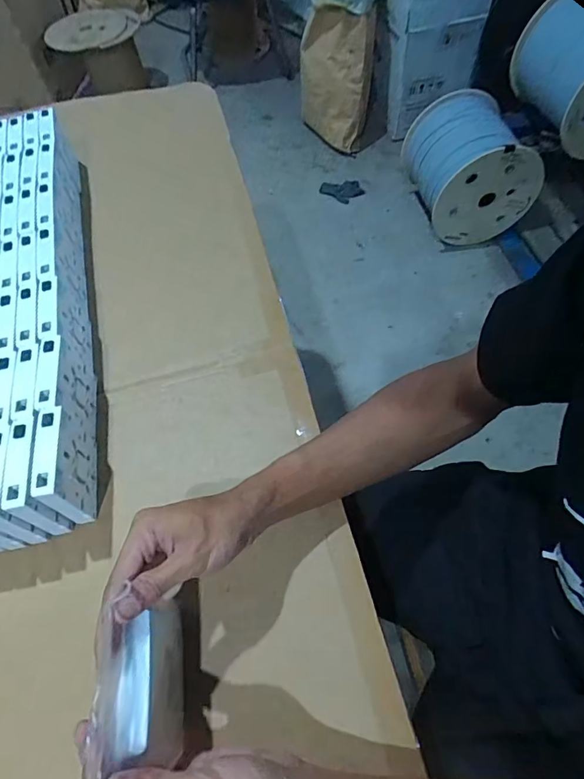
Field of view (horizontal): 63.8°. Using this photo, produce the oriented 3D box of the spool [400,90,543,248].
[{"bbox_3d":[0.609,-0.771,1.610,0.324,0.336,0.409,-9,60,-1],"label":"spool"}]

